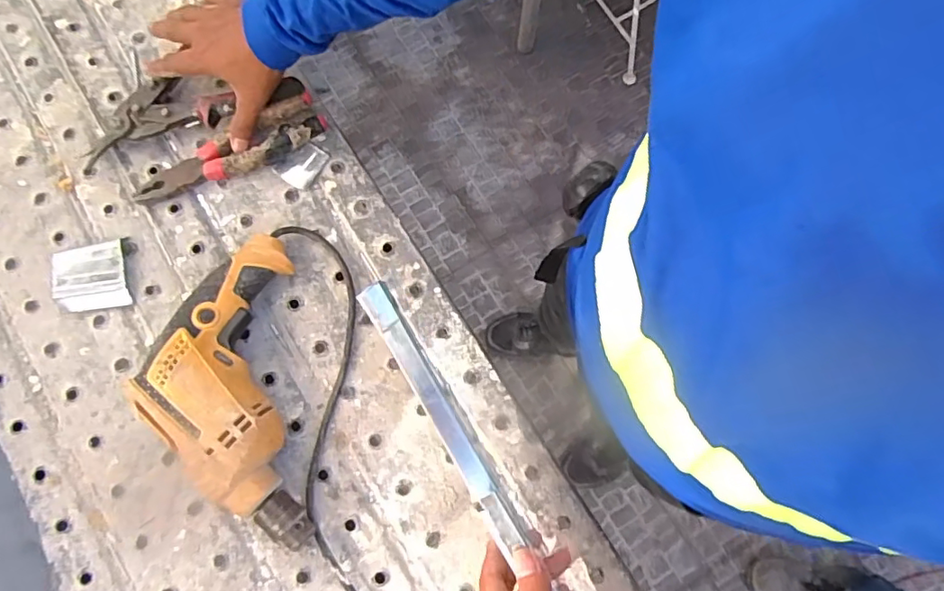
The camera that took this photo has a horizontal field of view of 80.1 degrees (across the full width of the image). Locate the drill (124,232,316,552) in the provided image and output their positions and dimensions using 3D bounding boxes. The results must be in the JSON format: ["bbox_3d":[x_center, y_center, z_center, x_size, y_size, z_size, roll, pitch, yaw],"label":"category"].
[{"bbox_3d":[-0.213,0.077,0.480,0.116,0.070,0.262,-10,77,-2],"label":"drill"}]

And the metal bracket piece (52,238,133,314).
[{"bbox_3d":[-0.359,-0.017,0.530,0.060,0.020,0.062,-12,77,-2],"label":"metal bracket piece"}]

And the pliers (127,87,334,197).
[{"bbox_3d":[-0.237,-0.140,0.553,0.188,0.021,0.041,-26,78,-4],"label":"pliers"}]

